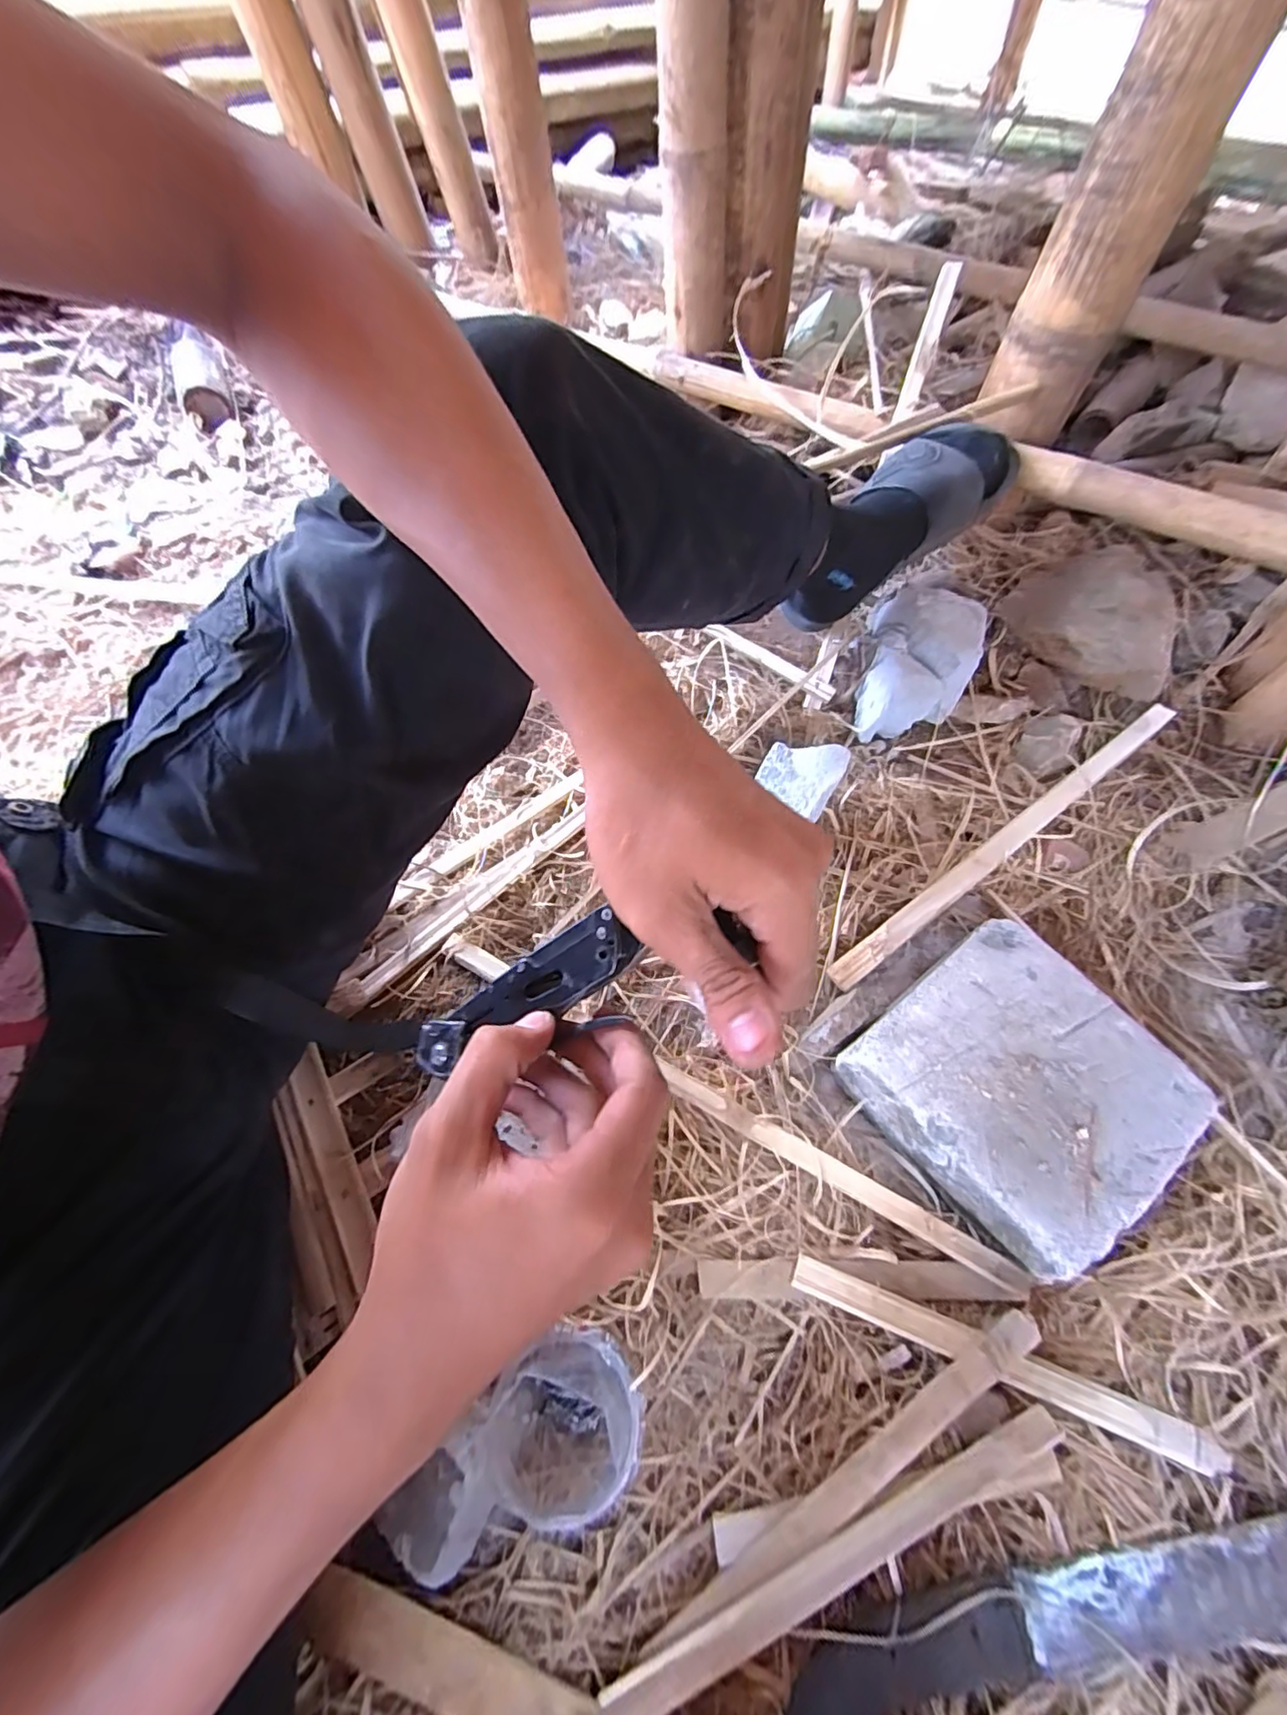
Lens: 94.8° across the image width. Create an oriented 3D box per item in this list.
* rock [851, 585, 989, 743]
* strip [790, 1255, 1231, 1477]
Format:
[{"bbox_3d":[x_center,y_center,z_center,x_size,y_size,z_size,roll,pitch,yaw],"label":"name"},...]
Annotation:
[{"bbox_3d":[0.322,-0.229,0.692,0.117,0.083,0.213,16,60,7],"label":"rock"},{"bbox_3d":[0.235,0.334,0.395,0.266,0.007,0.022,17,54,12],"label":"strip"}]

